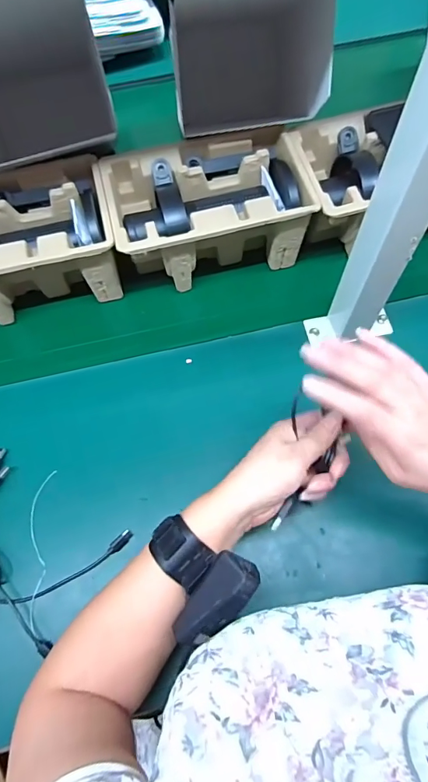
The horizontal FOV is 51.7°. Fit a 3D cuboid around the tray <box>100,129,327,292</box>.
[{"bbox_3d":[-0.007,-0.215,0.534,0.219,0.098,0.138,-15,70,-4],"label":"tray"}]

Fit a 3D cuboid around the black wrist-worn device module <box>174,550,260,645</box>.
[{"bbox_3d":[0.001,0.149,0.312,0.030,0.018,0.070,39,97,14],"label":"black wrist-worn device module"}]

